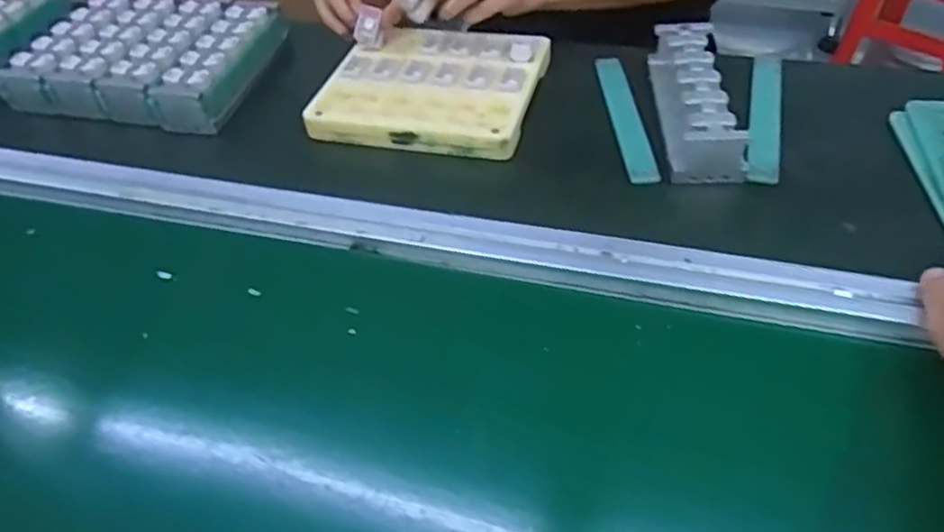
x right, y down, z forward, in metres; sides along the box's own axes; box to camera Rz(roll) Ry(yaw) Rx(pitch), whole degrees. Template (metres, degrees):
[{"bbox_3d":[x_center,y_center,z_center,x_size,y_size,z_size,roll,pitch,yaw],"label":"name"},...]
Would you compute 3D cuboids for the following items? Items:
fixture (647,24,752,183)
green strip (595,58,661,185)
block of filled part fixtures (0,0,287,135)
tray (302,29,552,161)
[{"bbox_3d":[0.200,-0.151,0.628,0.063,0.044,0.185,2,48,4],"label":"fixture"},{"bbox_3d":[0.141,-0.140,0.653,0.025,0.005,0.195,-4,45,2],"label":"green strip"},{"bbox_3d":[-0.348,-0.229,0.754,0.251,0.042,0.199,7,49,9],"label":"block of filled part fixtures"},{"bbox_3d":[-0.039,-0.175,0.682,0.197,0.028,0.163,11,50,12],"label":"tray"}]

